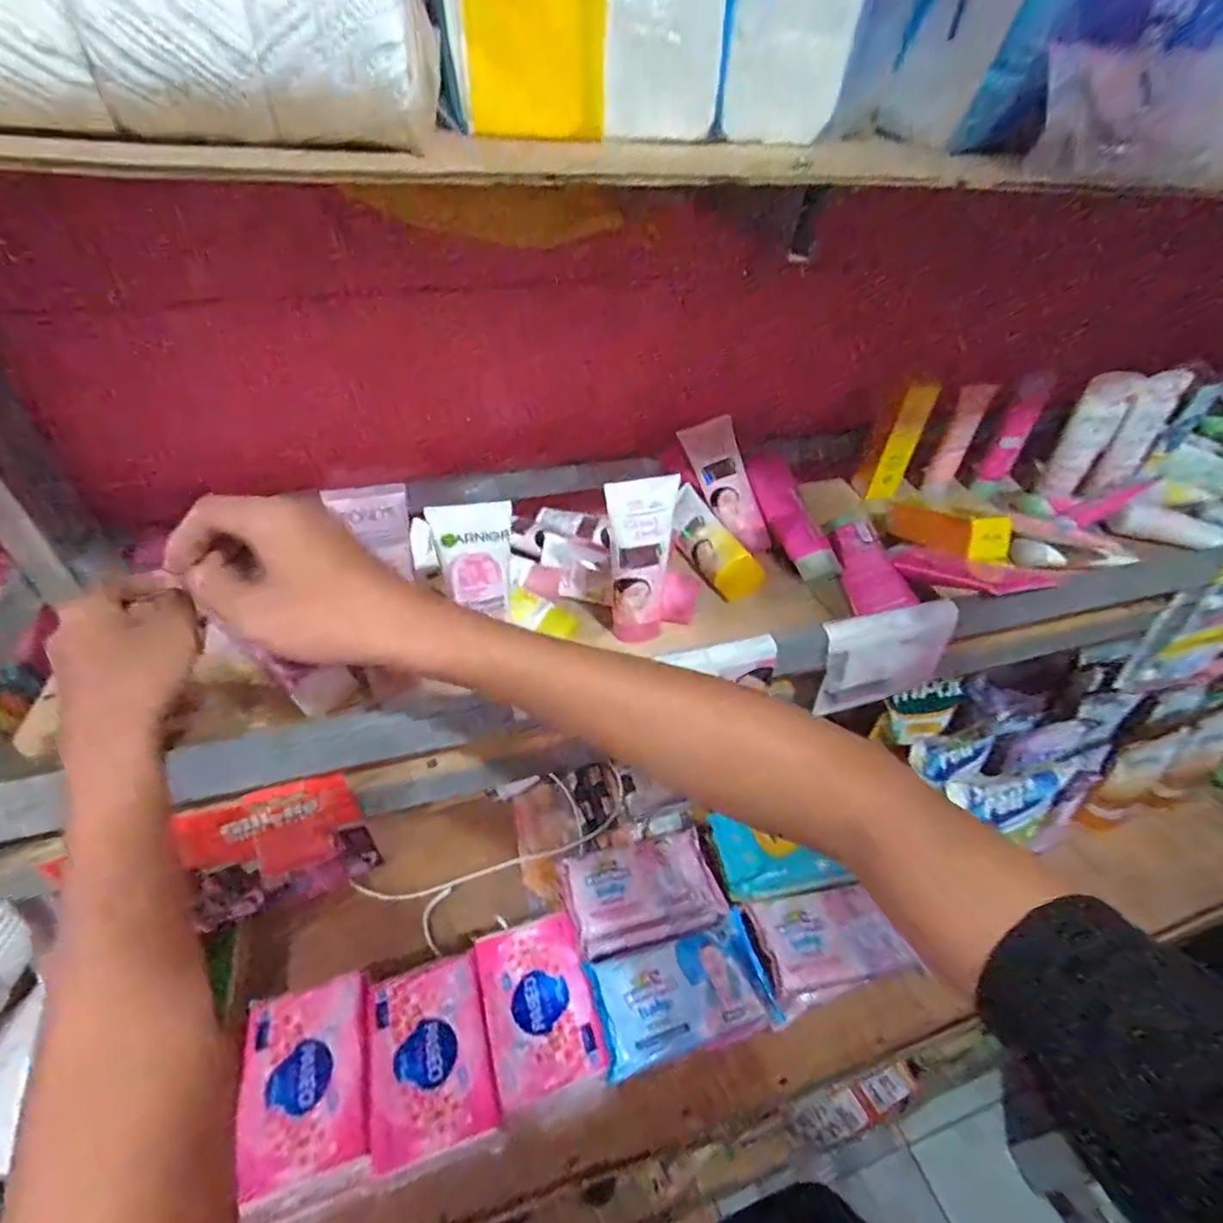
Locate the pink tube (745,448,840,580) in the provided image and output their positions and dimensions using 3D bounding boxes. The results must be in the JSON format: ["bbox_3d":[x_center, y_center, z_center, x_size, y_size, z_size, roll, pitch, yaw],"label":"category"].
[{"bbox_3d":[0.189,-0.102,0.632,0.043,0.031,0.162,-12,63,-14],"label":"pink tube"}]

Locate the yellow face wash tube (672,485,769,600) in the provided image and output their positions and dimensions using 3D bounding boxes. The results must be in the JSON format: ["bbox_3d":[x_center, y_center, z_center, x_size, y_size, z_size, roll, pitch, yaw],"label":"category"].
[{"bbox_3d":[0.103,-0.066,0.616,0.044,0.041,0.129,-17,45,-20],"label":"yellow face wash tube"}]

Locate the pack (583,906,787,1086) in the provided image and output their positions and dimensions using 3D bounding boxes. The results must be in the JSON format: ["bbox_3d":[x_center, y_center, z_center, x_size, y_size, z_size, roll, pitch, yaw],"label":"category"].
[{"bbox_3d":[0.075,0.397,0.624,0.182,0.039,0.104,-12,43,-15],"label":"pack"}]

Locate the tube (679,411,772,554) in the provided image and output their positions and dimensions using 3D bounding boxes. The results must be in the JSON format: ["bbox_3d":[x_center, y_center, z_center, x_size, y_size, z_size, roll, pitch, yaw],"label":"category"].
[{"bbox_3d":[0.128,-0.134,0.649,0.055,0.035,0.157,-23,74,8],"label":"tube"}]

